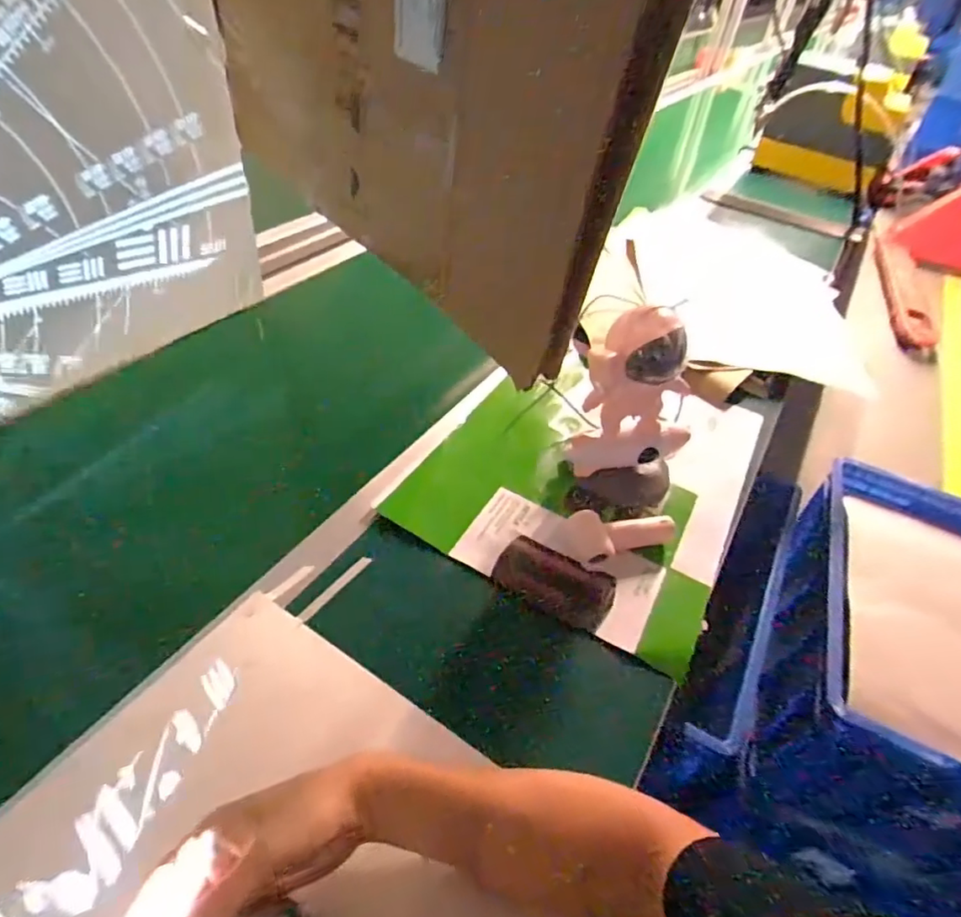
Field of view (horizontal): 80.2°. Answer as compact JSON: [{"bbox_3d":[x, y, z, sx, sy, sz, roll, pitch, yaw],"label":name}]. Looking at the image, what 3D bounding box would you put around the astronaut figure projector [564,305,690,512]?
[{"bbox_3d":[0.194,-0.059,0.695,0.136,0.267,0.126,21,47,14],"label":"astronaut figure projector"}]

